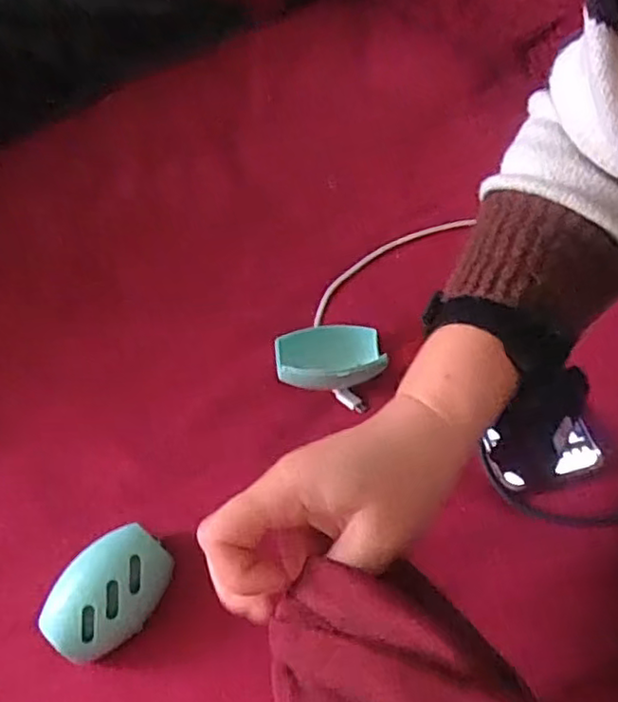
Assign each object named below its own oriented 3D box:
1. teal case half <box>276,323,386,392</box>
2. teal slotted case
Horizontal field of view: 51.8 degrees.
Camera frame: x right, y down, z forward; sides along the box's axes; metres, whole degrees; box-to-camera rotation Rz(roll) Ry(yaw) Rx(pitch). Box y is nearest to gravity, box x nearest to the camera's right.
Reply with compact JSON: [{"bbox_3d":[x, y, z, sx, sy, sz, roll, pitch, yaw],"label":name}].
[{"bbox_3d":[0.016,0.001,0.518,0.085,0.021,0.057,-17,55,-3],"label":"teal case half"},{"bbox_3d":[-0.135,0.163,0.432,0.056,0.047,0.085,34,66,27],"label":"teal slotted case"}]

